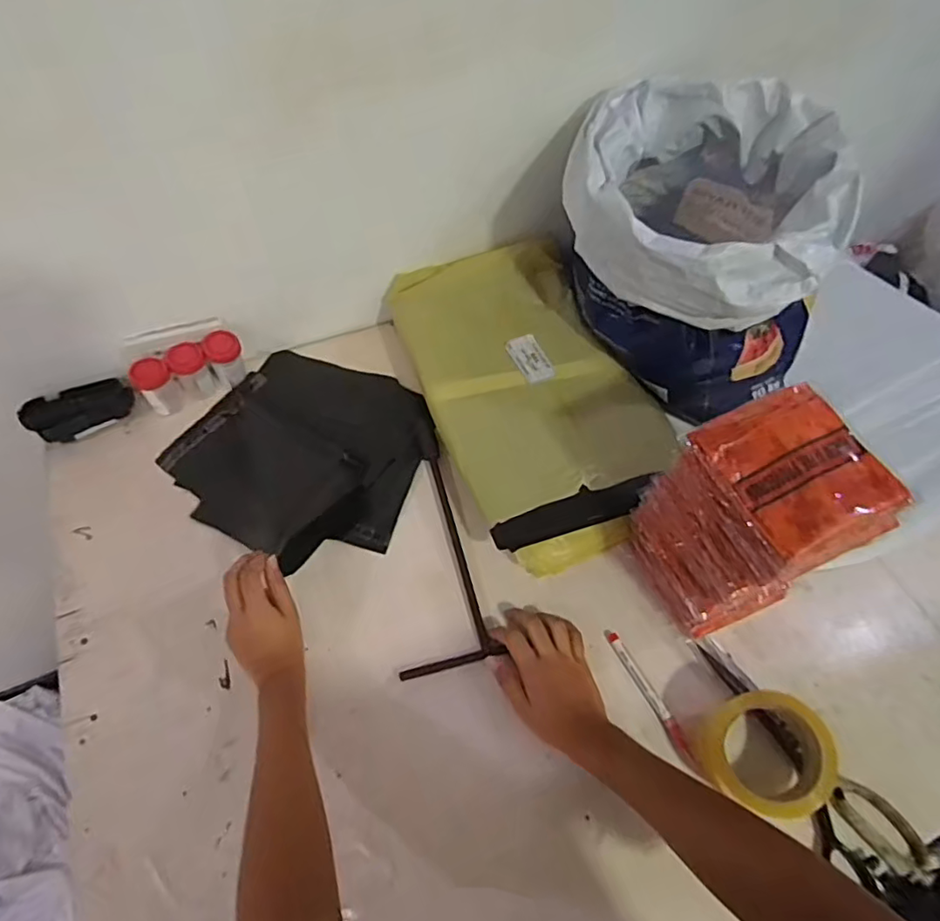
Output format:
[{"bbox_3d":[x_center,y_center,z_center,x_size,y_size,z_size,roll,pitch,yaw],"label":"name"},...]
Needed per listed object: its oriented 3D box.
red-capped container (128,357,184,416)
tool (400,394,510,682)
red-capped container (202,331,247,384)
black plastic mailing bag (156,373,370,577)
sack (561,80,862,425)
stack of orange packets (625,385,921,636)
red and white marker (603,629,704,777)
[{"bbox_3d":[-0.387,-0.091,0.725,0.041,0.065,0.037,-18,61,-14],"label":"red-capped container"},{"bbox_3d":[-0.050,0.063,0.678,0.092,0.030,0.353,-7,57,-8],"label":"tool"},{"bbox_3d":[-0.312,-0.130,0.751,0.044,0.072,0.038,-24,63,-17],"label":"red-capped container"},{"bbox_3d":[-0.250,-0.001,0.688,0.249,0.058,0.162,37,63,18],"label":"black plastic mailing bag"},{"bbox_3d":[0.267,-0.269,0.702,0.311,0.233,0.323,15,58,6],"label":"sack"},{"bbox_3d":[0.262,0.065,0.567,0.125,0.237,0.136,-20,61,-15],"label":"stack of orange packets"},{"bbox_3d":[0.182,0.237,0.586,0.014,0.009,0.149,-21,62,-16],"label":"red and white marker"}]

